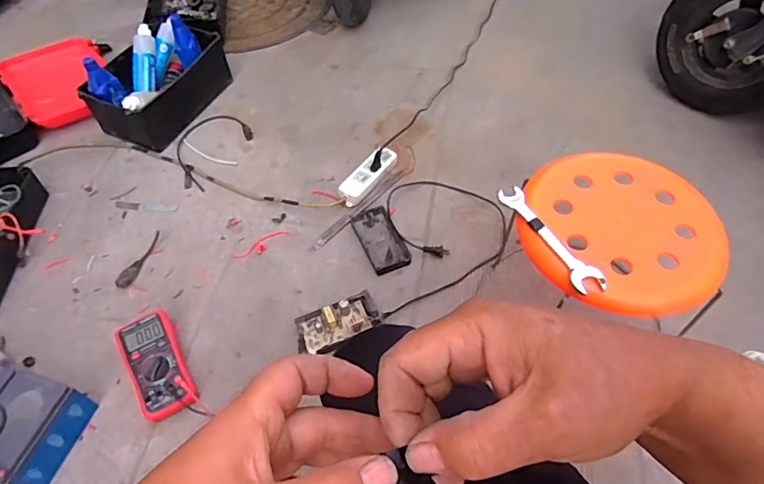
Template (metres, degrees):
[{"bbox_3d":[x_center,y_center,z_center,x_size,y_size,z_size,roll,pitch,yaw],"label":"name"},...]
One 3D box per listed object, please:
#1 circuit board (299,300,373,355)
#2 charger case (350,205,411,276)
[{"bbox_3d":[-0.087,0.150,0.910,0.122,0.024,0.066,-21,57,-13],"label":"circuit board"},{"bbox_3d":[-0.005,-0.005,1.037,0.079,0.026,0.146,-21,57,-13],"label":"charger case"}]

